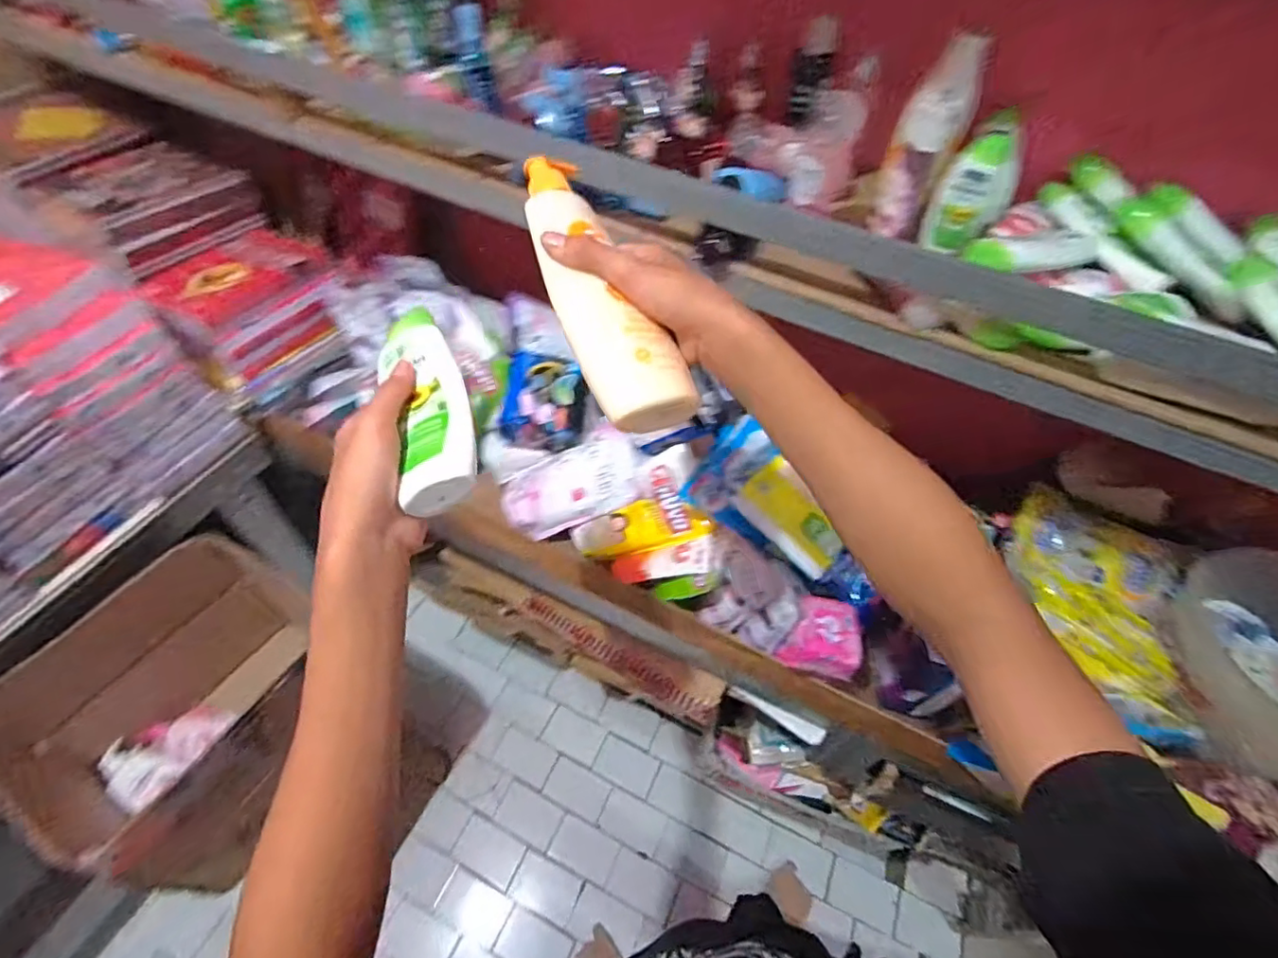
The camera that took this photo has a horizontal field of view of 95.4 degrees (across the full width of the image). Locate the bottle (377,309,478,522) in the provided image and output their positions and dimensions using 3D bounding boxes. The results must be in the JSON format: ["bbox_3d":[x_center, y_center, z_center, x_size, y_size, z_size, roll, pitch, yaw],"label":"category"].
[{"bbox_3d":[-0.144,-0.055,0.394,0.051,0.030,0.160,-13,58,-15],"label":"bottle"}]

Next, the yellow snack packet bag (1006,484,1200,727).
[{"bbox_3d":[0.616,0.139,0.795,0.206,0.041,0.297,30,55,17],"label":"yellow snack packet bag"}]

